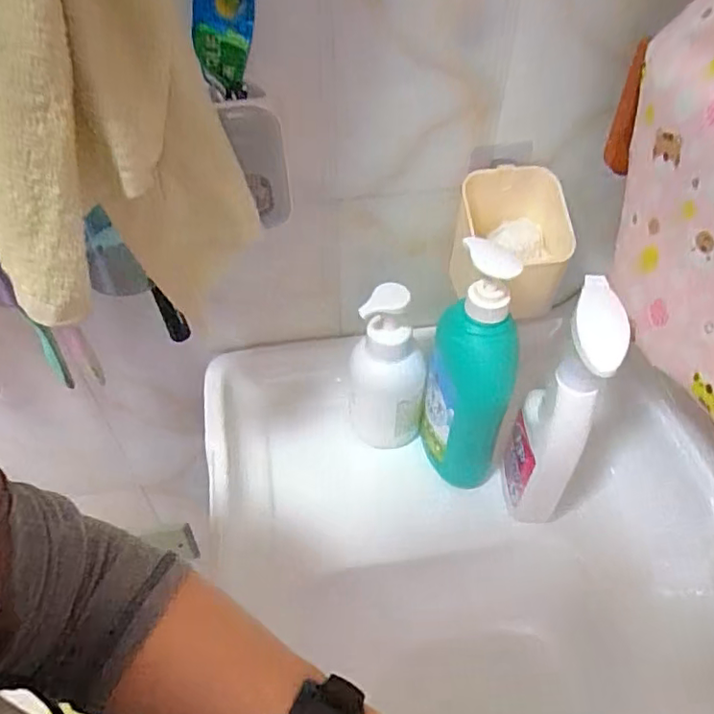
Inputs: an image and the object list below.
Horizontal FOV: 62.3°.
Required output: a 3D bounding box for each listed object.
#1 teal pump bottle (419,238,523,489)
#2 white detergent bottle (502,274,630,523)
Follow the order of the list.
[{"bbox_3d":[0.104,0.020,0.547,0.080,0.267,0.054,10,48,10],"label":"teal pump bottle"},{"bbox_3d":[0.172,0.048,0.518,0.062,0.250,0.083,18,50,16],"label":"white detergent bottle"}]

